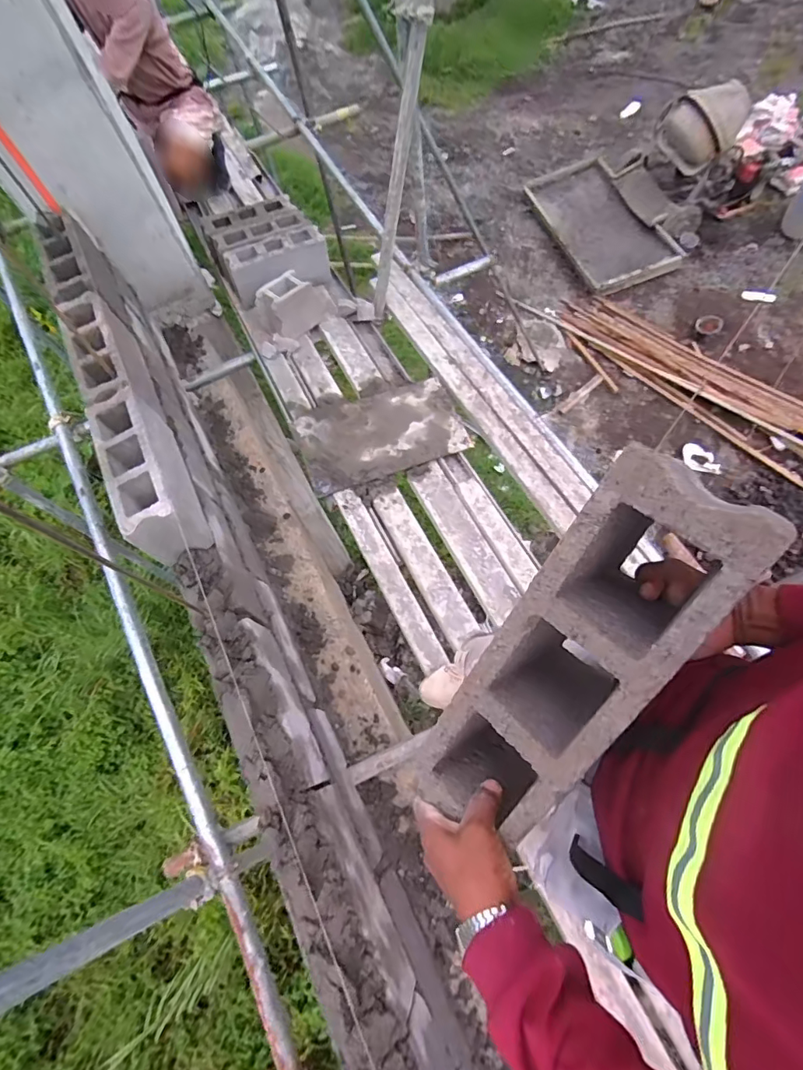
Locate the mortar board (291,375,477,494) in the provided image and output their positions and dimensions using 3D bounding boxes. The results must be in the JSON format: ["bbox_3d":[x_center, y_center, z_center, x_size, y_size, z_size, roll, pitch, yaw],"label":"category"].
[{"bbox_3d":[-0.083,-0.396,1.778,0.593,0.047,0.406,-21,67,-3],"label":"mortar board"}]

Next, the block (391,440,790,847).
[{"bbox_3d":[0.165,0.109,0.457,0.119,0.383,0.175,38,31,21],"label":"block"}]

